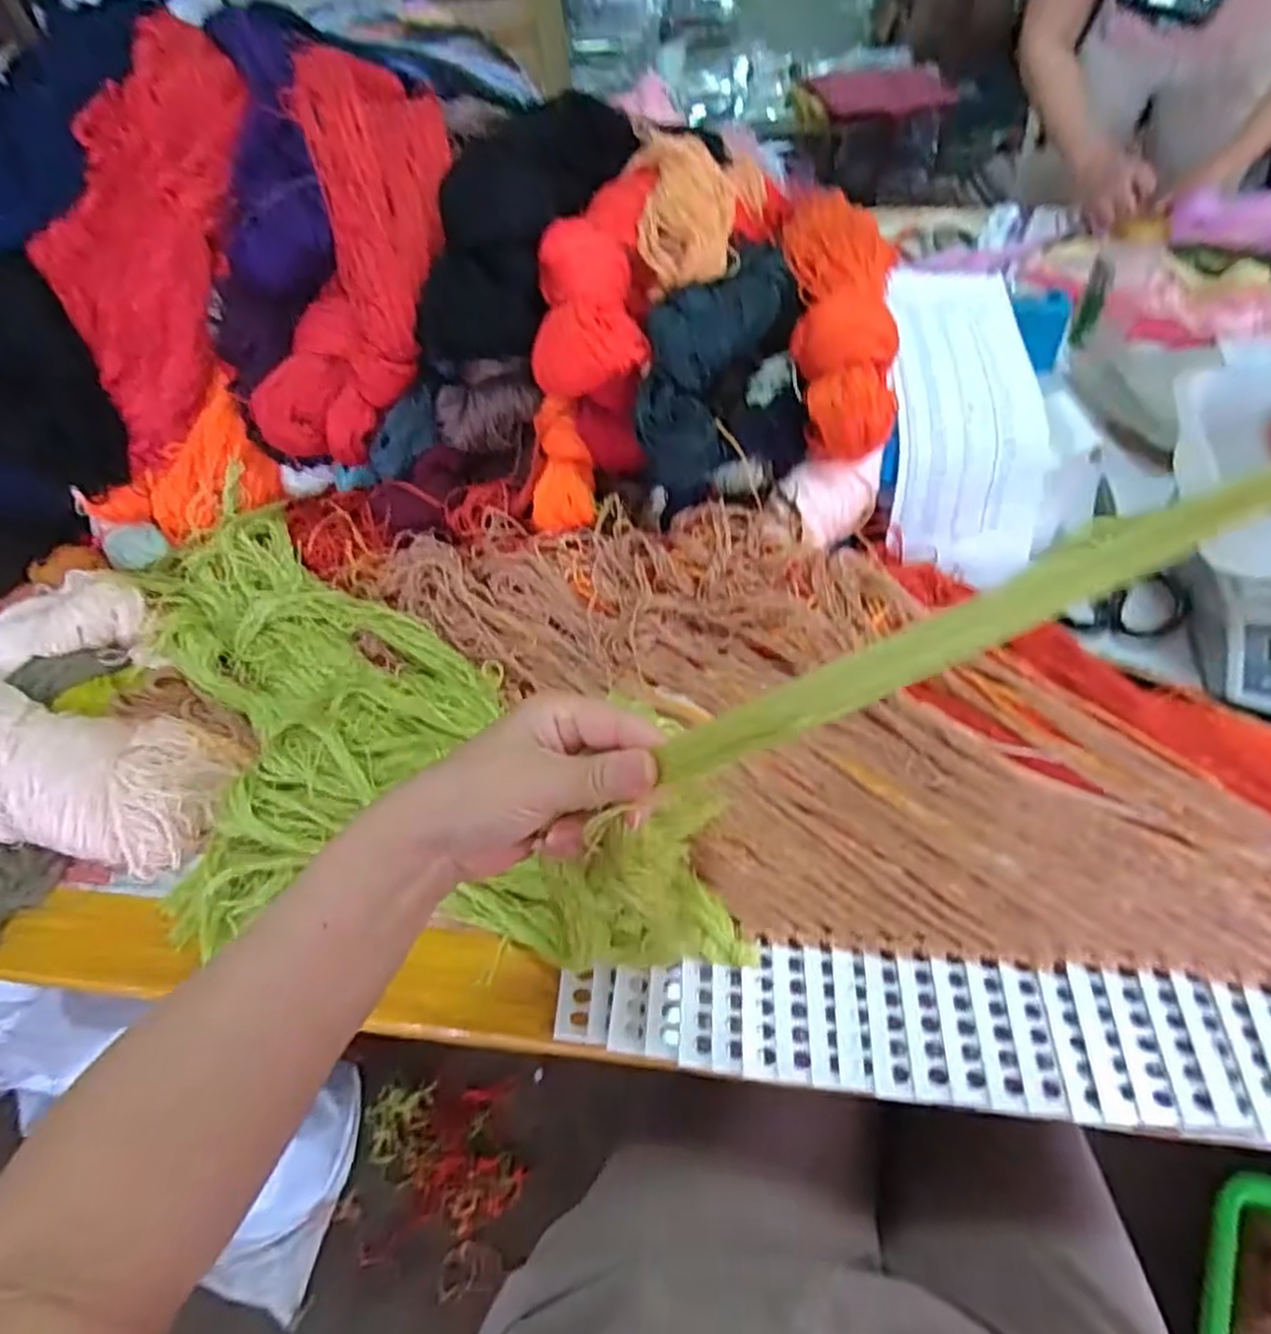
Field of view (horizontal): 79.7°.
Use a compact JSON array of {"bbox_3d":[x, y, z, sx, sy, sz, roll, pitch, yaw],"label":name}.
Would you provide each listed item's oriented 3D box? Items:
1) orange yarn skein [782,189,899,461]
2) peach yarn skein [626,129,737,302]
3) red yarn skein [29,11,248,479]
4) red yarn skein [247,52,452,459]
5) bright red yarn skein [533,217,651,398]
[{"bbox_3d":[0.165,-0.287,0.611,0.093,0.072,0.291,4,53,8],"label":"orange yarn skein"},{"bbox_3d":[0.037,-0.353,0.595,0.081,0.048,0.144,1,72,7],"label":"peach yarn skein"},{"bbox_3d":[-0.389,-0.355,0.616,0.104,0.092,0.366,8,92,12],"label":"red yarn skein"},{"bbox_3d":[-0.216,-0.325,0.589,0.131,0.057,0.324,9,91,12],"label":"red yarn skein"},{"bbox_3d":[-0.039,-0.257,0.560,0.075,0.060,0.122,-5,80,-22],"label":"bright red yarn skein"}]

